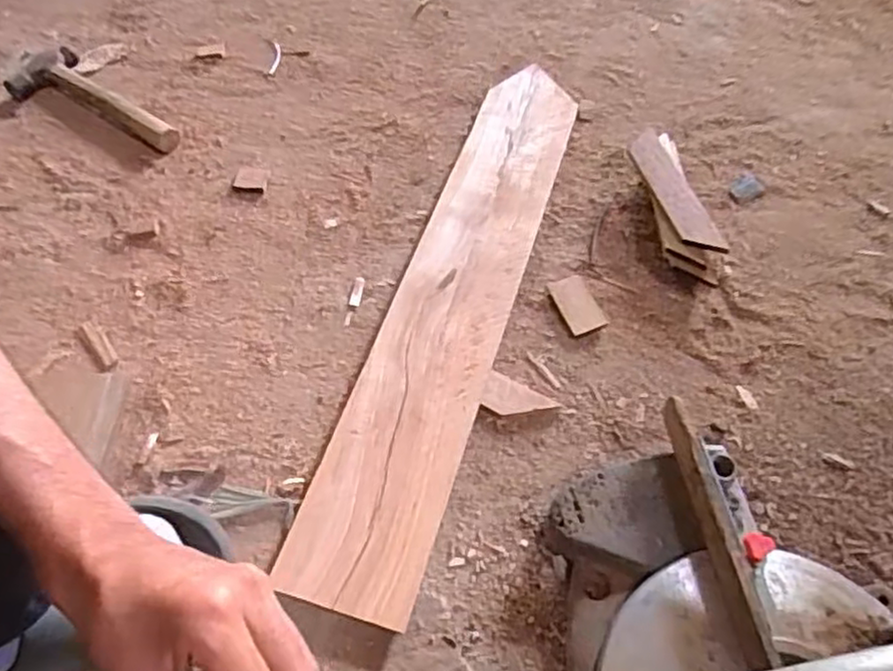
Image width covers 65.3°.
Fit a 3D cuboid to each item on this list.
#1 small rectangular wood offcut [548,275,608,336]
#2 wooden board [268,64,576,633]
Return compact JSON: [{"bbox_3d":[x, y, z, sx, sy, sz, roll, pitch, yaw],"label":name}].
[{"bbox_3d":[0.124,-0.029,0.668,0.036,0.009,0.065,-19,58,-10],"label":"small rectangular wood offcut"},{"bbox_3d":[0.012,-0.045,0.679,0.110,0.022,0.622,14,58,11],"label":"wooden board"}]

